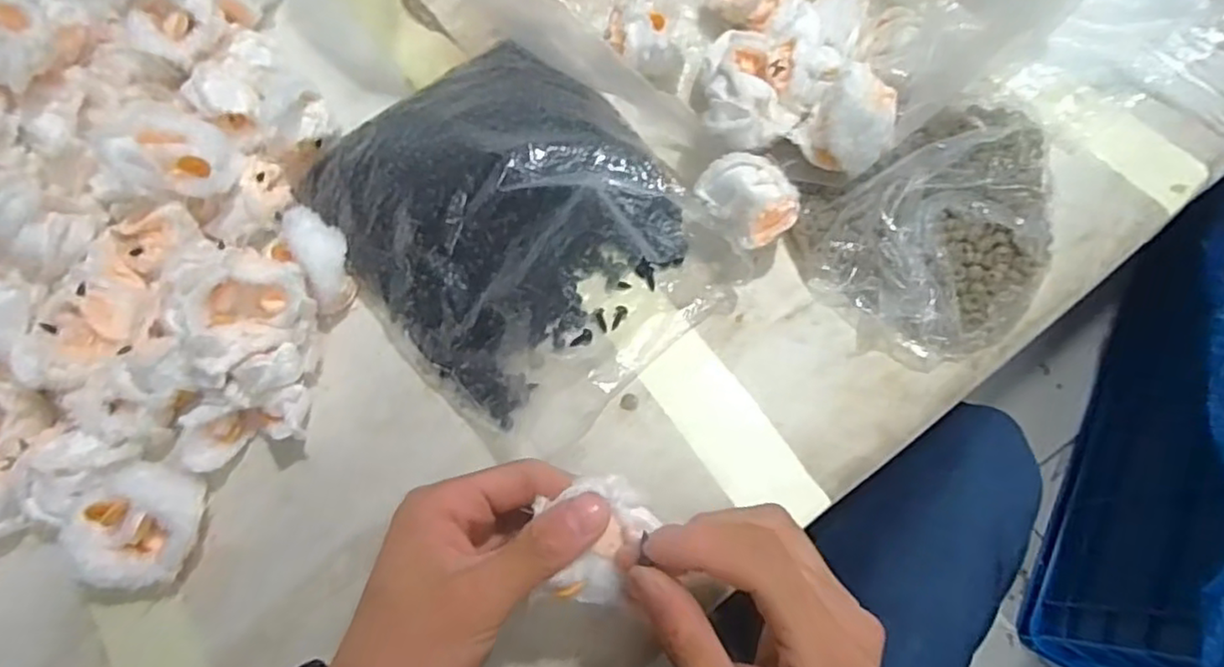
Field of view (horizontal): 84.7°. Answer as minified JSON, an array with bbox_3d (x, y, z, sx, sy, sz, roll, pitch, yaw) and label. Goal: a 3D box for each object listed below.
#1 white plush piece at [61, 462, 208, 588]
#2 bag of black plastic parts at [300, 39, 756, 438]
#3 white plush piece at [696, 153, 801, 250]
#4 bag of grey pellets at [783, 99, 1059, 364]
[{"bbox_3d":[-0.246,0.100,0.351,0.058,0.045,0.060,-1,71,2],"label":"white plush piece"},{"bbox_3d":[-0.059,-0.072,0.385,0.234,0.066,0.187,43,78,15],"label":"bag of black plastic parts"},{"bbox_3d":[0.080,-0.076,0.386,0.045,0.041,0.054,-39,74,-10],"label":"white plush piece"},{"bbox_3d":[0.197,-0.061,0.392,0.163,0.036,0.133,-24,72,-6],"label":"bag of grey pellets"}]

